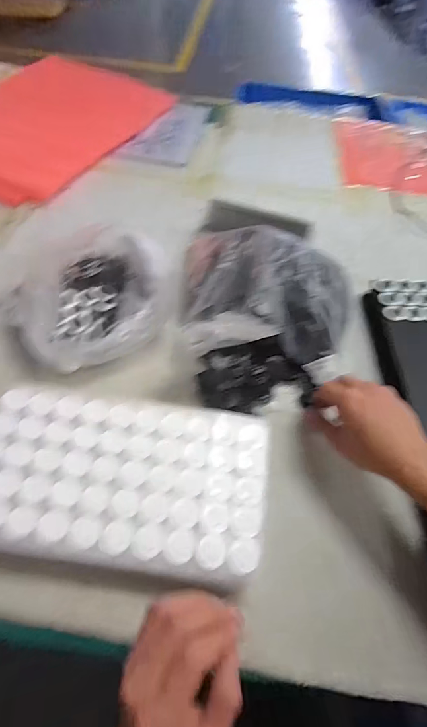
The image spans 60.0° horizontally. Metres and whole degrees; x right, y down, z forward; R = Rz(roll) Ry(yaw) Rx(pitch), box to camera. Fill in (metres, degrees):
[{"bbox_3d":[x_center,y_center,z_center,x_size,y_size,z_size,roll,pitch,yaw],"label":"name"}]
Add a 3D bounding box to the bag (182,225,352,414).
[{"bbox_3d":[0.070,-0.068,0.489,0.214,0.098,0.241,4,54,-2],"label":"bag"}]

